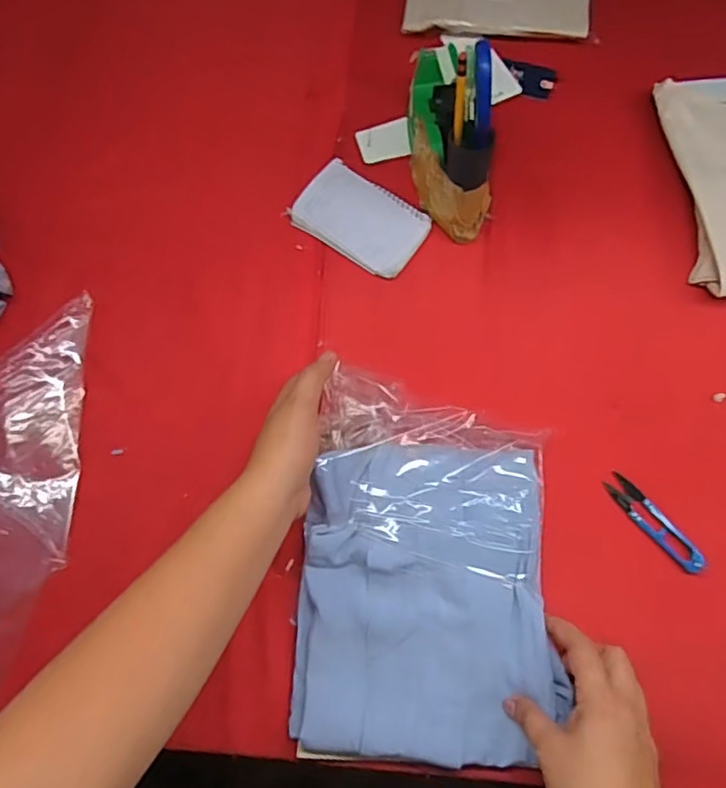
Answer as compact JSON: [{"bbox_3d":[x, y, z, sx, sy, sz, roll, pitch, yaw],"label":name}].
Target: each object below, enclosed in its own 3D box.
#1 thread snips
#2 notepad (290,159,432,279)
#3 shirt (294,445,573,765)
[{"bbox_3d":[0.258,0.115,0.525,0.023,0.016,0.105,-40,72,-12],"label":"thread snips"},{"bbox_3d":[-0.003,-0.184,0.627,0.133,0.011,0.083,35,88,9],"label":"notepad"},{"bbox_3d":[0.052,0.165,0.493,0.207,0.055,0.243,3,69,4],"label":"shirt"}]

